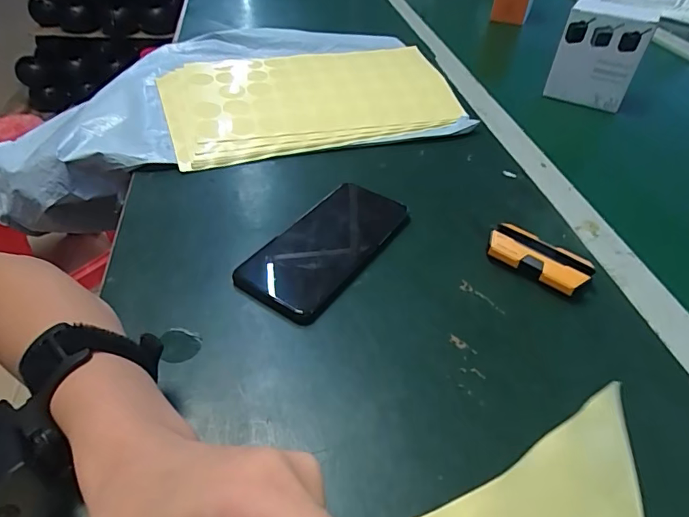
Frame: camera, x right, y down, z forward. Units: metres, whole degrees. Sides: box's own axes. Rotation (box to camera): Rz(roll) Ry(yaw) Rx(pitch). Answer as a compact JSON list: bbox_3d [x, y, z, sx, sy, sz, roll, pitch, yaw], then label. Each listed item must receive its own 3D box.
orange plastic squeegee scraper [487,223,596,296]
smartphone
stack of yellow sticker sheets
[{"bbox_3d":[0.155,0.001,0.364,0.076,0.022,0.033,29,50,24],"label":"orange plastic squeegee scraper"},{"bbox_3d":[-0.013,-0.012,0.373,0.074,0.010,0.153,27,49,23],"label":"smartphone"},{"bbox_3d":[-0.036,-0.191,0.539,0.333,0.033,0.175,-14,47,-17],"label":"stack of yellow sticker sheets"}]

